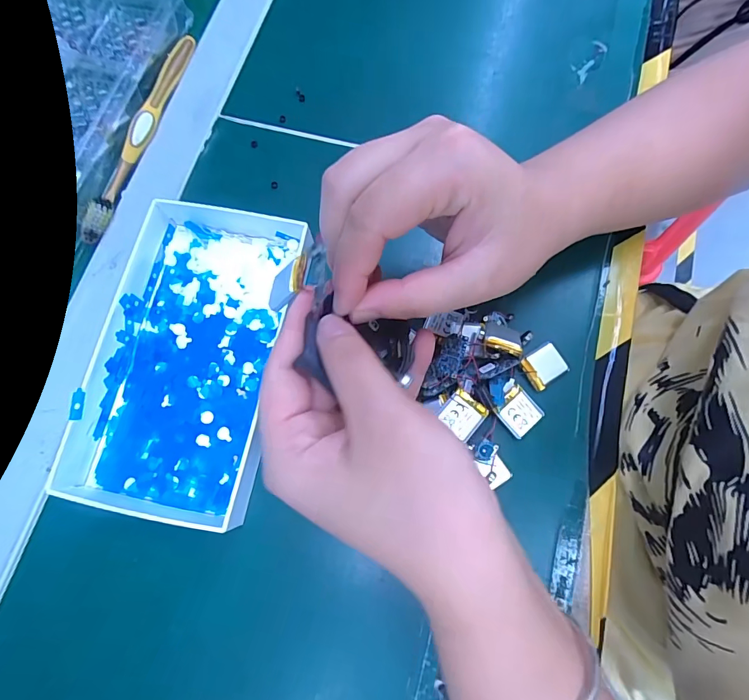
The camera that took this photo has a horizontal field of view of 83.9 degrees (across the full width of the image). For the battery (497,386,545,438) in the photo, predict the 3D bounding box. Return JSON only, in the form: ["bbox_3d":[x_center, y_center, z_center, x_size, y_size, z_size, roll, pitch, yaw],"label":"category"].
[{"bbox_3d":[0.082,0.035,0.235,0.022,0.004,0.021,-40,77,-9],"label":"battery"}]

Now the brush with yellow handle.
[{"bbox_3d":[-0.165,-0.157,0.294,0.027,0.009,0.179,10,75,4],"label":"brush with yellow handle"}]

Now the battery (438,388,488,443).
[{"bbox_3d":[0.048,0.034,0.225,0.021,0.004,0.021,40,79,8],"label":"battery"}]

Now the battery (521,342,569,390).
[{"bbox_3d":[0.099,0.009,0.242,0.023,0.004,0.020,-32,76,-7],"label":"battery"}]

